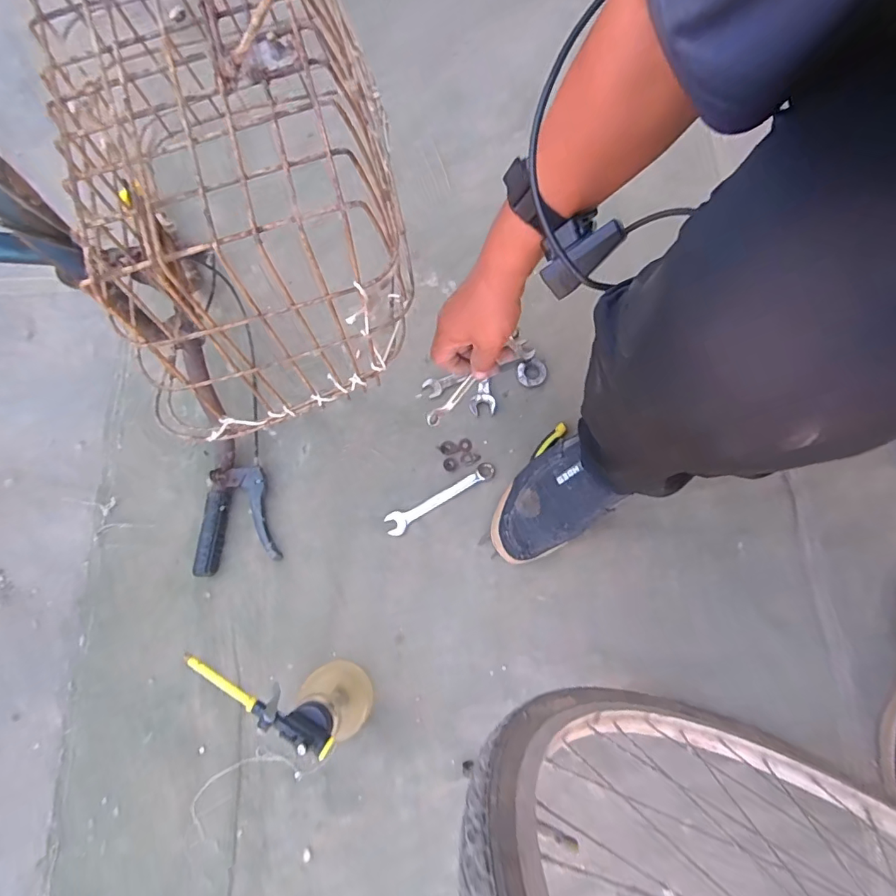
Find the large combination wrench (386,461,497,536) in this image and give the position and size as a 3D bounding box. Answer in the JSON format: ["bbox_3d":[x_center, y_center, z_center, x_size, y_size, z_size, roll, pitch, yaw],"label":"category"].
[{"bbox_3d":[-0.008,0.063,0.644,0.154,0.004,0.028,-28,76,-8],"label":"large combination wrench"}]

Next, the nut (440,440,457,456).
[{"bbox_3d":[0.000,0.000,0.670,0.022,0.004,0.021,0,74,0],"label":"nut"}]

